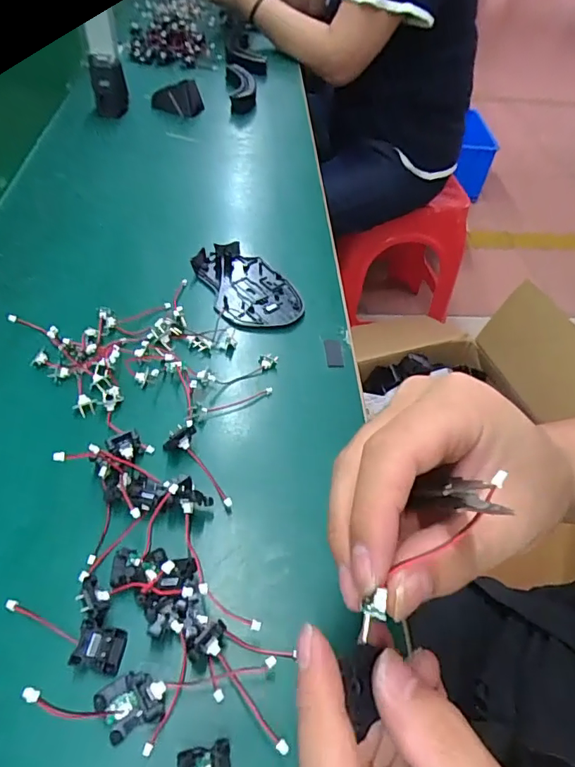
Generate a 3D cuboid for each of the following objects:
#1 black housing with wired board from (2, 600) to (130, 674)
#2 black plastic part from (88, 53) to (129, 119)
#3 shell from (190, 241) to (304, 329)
[{"bbox_3d":[-0.116,0.127,0.248,0.069,0.013,0.020,13,50,5],"label":"black housing with wired board"},{"bbox_3d":[-0.234,-0.395,0.644,0.041,0.067,0.030,-7,51,-12],"label":"black plastic part"},{"bbox_3d":[-0.037,-0.091,0.448,0.073,0.013,0.114,-18,54,-20],"label":"shell"}]

